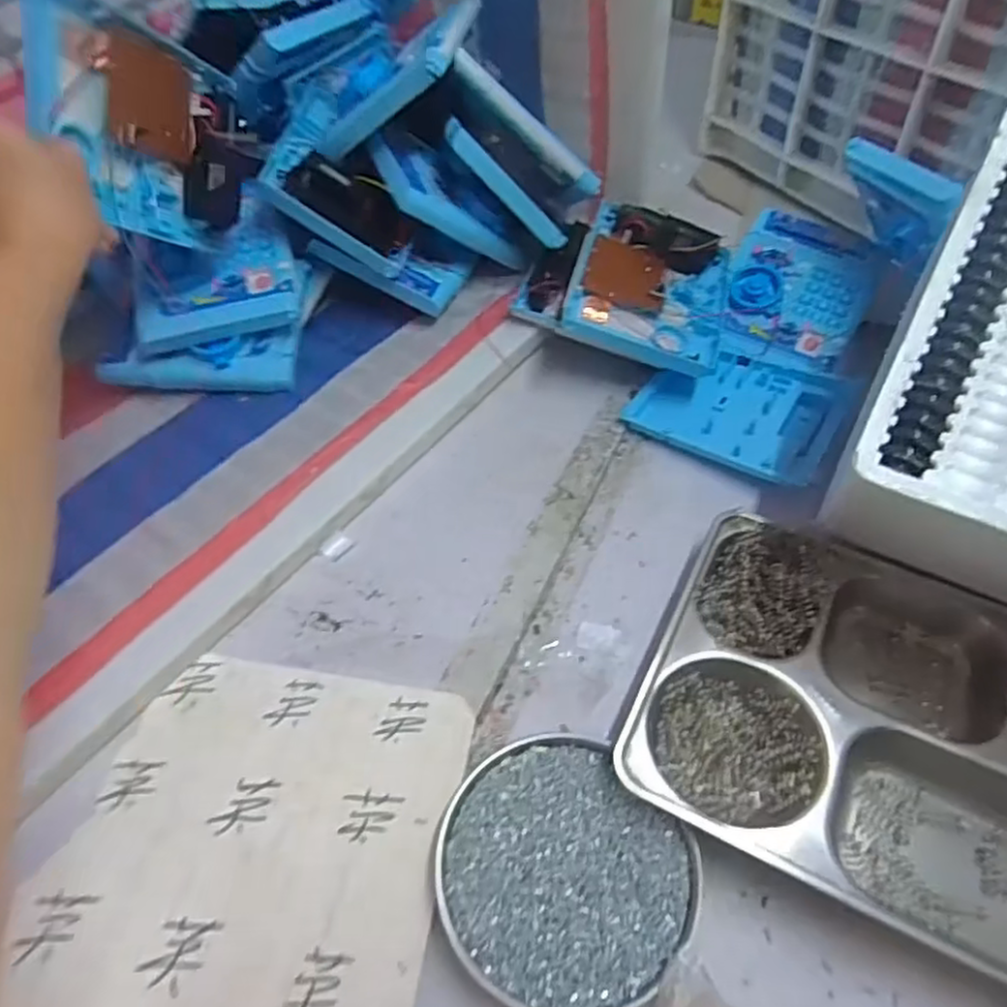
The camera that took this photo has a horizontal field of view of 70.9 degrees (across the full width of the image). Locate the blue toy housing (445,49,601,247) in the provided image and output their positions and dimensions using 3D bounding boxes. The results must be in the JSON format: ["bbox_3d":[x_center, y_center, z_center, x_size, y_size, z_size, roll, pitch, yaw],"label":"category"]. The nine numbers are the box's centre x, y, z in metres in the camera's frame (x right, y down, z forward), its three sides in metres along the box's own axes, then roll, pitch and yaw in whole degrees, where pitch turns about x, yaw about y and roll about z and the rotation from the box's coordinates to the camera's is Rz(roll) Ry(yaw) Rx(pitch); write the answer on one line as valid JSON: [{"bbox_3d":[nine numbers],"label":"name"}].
[{"bbox_3d":[0.012,-0.300,0.602,0.155,0.055,0.044,43,54,-20],"label":"blue toy housing"}]

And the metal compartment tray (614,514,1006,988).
[{"bbox_3d":[0.228,0.131,0.419,0.274,0.040,0.219,23,56,17],"label":"metal compartment tray"}]

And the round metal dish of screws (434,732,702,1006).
[{"bbox_3d":[0.031,0.198,0.382,0.131,0.023,0.127,0,53,0],"label":"round metal dish of screws"}]

